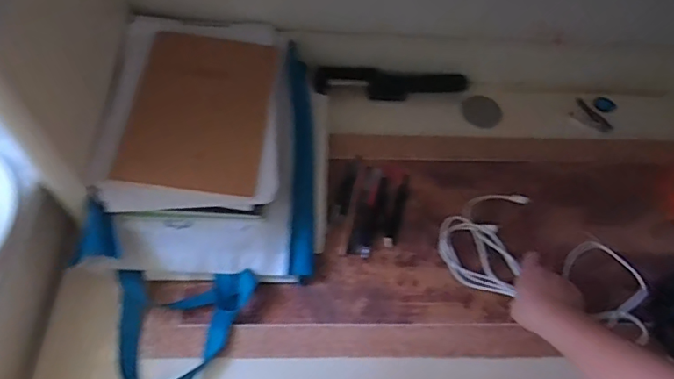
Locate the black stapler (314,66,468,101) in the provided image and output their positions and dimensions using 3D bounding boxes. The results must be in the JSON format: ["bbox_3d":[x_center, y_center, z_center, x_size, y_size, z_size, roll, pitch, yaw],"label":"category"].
[{"bbox_3d":[0.086,-0.175,0.832,0.240,0.053,0.040,3,59,-2],"label":"black stapler"}]

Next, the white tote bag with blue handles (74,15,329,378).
[{"bbox_3d":[-0.162,-0.013,0.684,0.295,0.108,0.516,-2,59,-5],"label":"white tote bag with blue handles"}]

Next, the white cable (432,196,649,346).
[{"bbox_3d":[0.278,0.084,0.692,0.267,0.076,0.165,23,60,10],"label":"white cable"}]

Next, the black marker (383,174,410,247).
[{"bbox_3d":[0.087,0.027,0.736,0.019,0.010,0.126,15,59,5],"label":"black marker"}]

